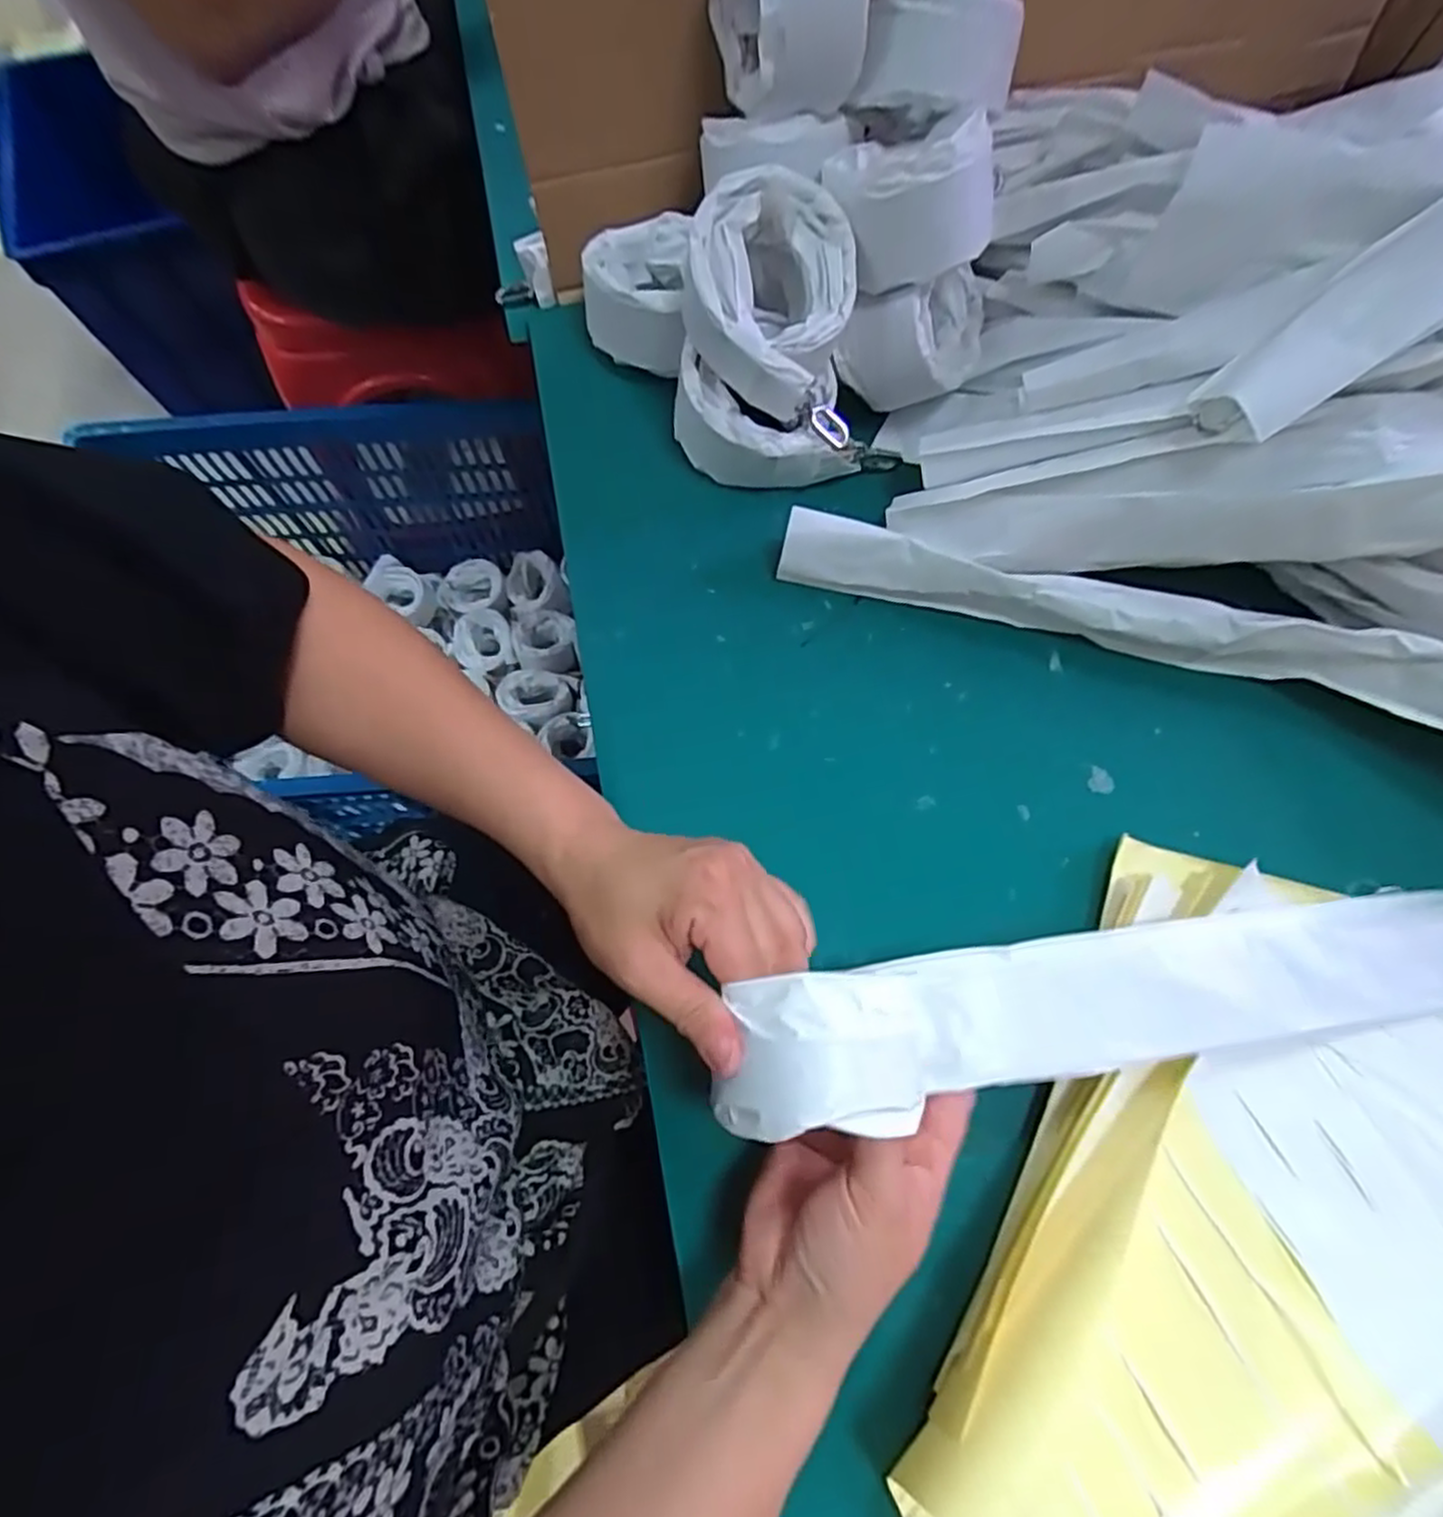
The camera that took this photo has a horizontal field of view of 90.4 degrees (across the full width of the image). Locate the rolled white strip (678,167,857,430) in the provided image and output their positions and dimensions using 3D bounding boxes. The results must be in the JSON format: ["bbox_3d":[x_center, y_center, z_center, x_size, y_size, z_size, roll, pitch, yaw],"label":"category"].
[{"bbox_3d":[0.025,-0.252,0.391,0.095,0.068,0.092,30,74,9],"label":"rolled white strip"}]

